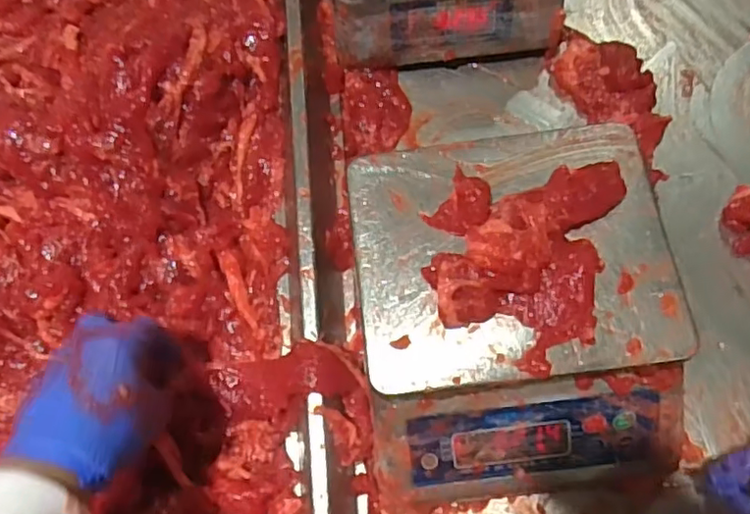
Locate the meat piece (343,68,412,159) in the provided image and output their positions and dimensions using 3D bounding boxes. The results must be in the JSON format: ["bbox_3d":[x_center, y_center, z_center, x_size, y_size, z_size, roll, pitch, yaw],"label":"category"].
[{"bbox_3d":[0.002,-0.149,0.615,0.066,0.017,0.101,-3,70,1],"label":"meat piece"}]

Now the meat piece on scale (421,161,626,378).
[{"bbox_3d":[0.100,-0.007,0.416,0.118,0.034,0.150,14,71,7],"label":"meat piece on scale"}]

